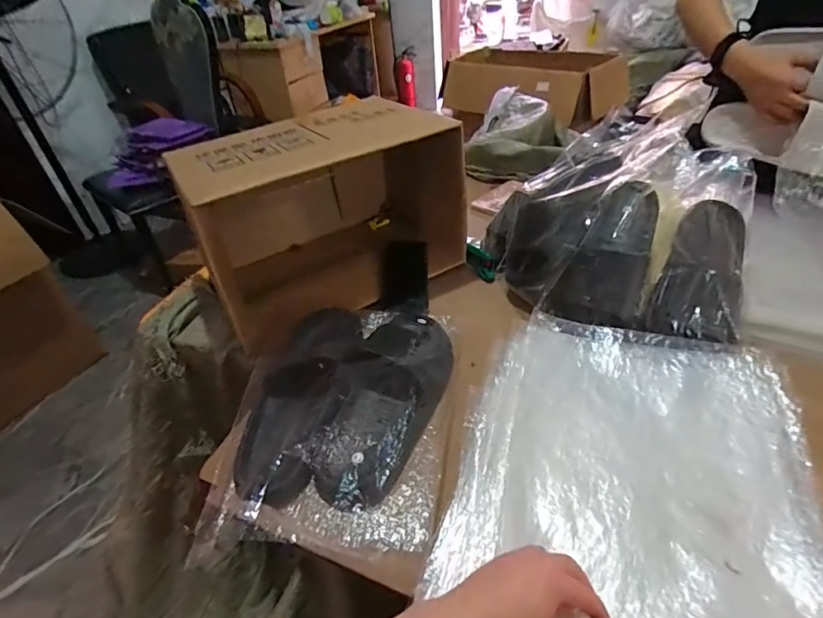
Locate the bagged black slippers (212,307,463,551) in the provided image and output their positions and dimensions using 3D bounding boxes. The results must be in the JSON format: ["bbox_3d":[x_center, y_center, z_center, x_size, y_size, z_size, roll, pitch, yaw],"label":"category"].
[{"bbox_3d":[-0.076,0.100,0.574,0.240,0.088,0.348,3,40,11],"label":"bagged black slippers"}]

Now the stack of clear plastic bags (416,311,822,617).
[{"bbox_3d":[0.220,0.213,0.462,0.341,0.057,0.499,9,41,17],"label":"stack of clear plastic bags"}]

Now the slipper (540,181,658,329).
[{"bbox_3d":[0.298,-0.079,0.671,0.114,0.080,0.229,23,81,31],"label":"slipper"}]

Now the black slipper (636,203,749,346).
[{"bbox_3d":[0.412,-0.065,0.637,0.109,0.083,0.240,19,65,28],"label":"black slipper"}]

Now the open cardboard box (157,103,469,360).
[{"bbox_3d":[-0.147,-0.169,0.778,0.413,0.255,0.326,-25,43,-22],"label":"open cardboard box"}]

